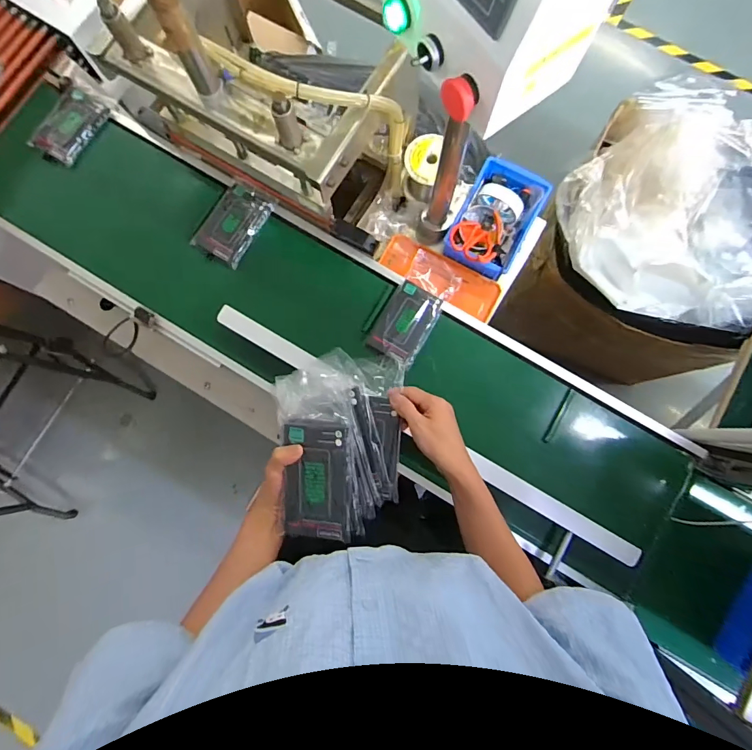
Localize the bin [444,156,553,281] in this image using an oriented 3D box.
[{"bbox_3d":[0.232,-0.299,0.824,0.140,0.079,0.221,26,83,4],"label":"bin"}]

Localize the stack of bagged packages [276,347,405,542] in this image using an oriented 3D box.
[{"bbox_3d":[-0.049,0.082,0.523,0.146,0.069,0.219,3,82,1],"label":"stack of bagged packages"}]

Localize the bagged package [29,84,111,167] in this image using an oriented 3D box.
[{"bbox_3d":[-0.583,-0.471,0.813,0.106,0.026,0.144,26,83,4],"label":"bagged package"}]

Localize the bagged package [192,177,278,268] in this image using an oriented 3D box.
[{"bbox_3d":[-0.257,-0.279,0.788,0.095,0.040,0.153,33,84,4],"label":"bagged package"}]

